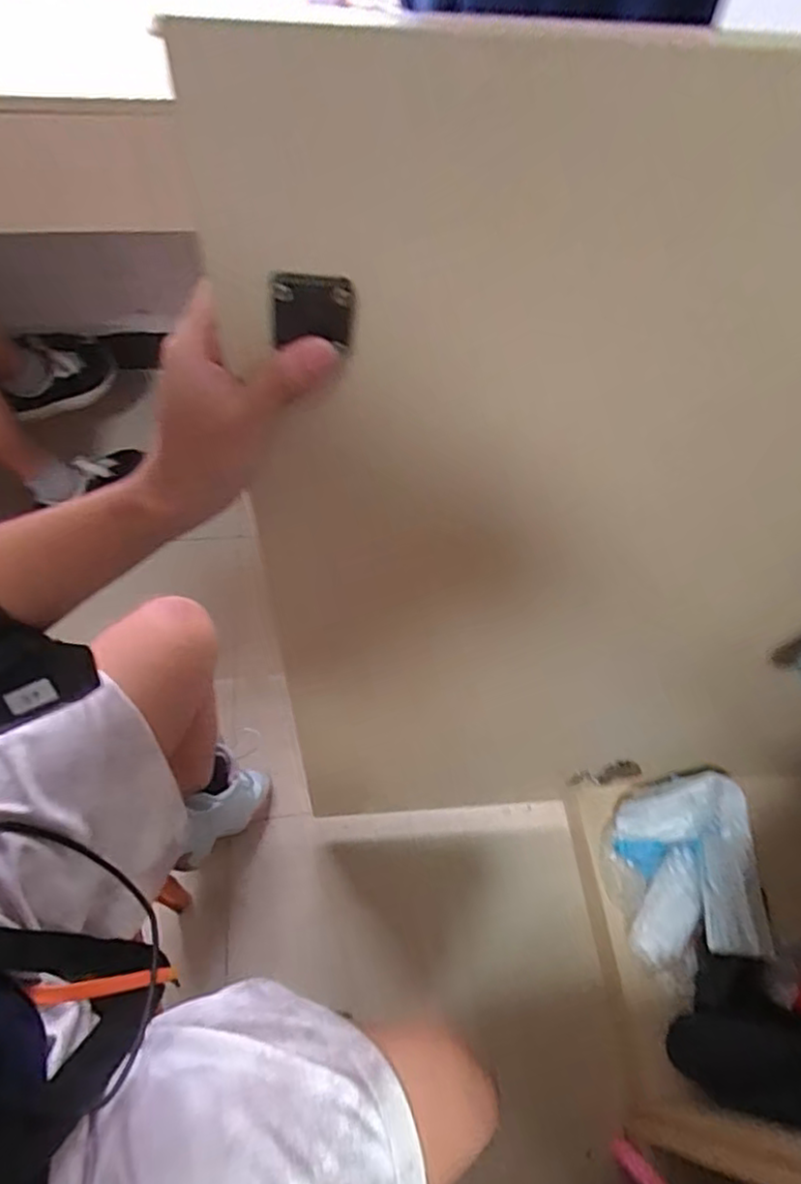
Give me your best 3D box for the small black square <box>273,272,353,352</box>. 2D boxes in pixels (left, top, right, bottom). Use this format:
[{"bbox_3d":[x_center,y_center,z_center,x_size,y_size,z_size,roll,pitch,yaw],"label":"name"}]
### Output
[{"bbox_3d":[-0.039,-0.125,0.284,0.035,0.033,0.006,-1,56,-6],"label":"small black square"}]

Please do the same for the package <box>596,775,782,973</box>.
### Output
[{"bbox_3d":[0.411,0.395,0.909,0.206,0.105,0.244,-1,56,-6],"label":"package"}]

